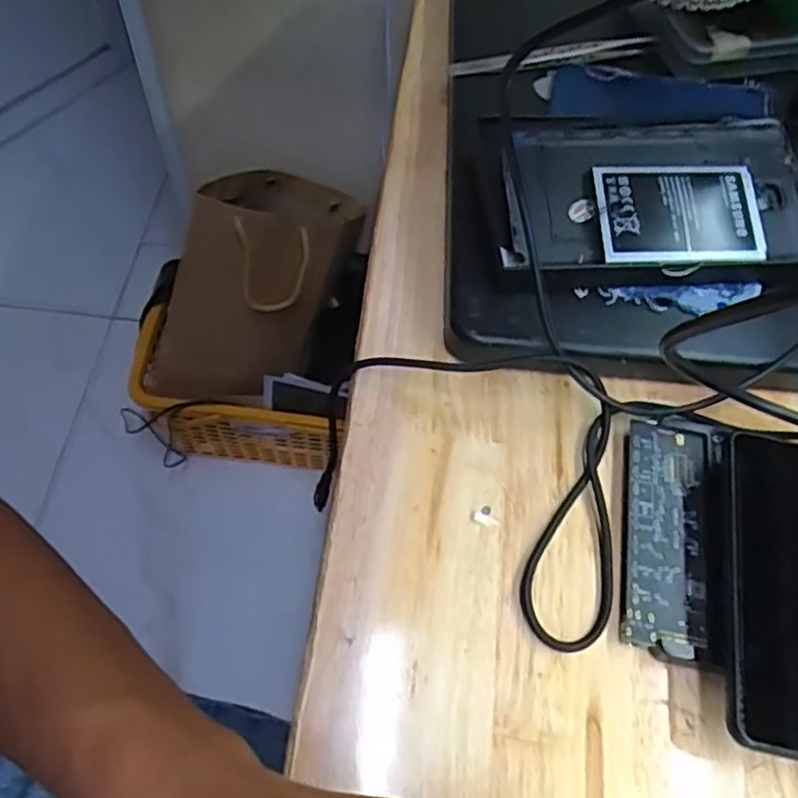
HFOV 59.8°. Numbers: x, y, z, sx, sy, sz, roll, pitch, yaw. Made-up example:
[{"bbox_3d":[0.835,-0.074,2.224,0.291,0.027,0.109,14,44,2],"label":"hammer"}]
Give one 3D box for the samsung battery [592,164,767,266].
[{"bbox_3d":[0.136,-0.089,0.333,0.080,0.006,0.051,-2,76,-7],"label":"samsung battery"}]

